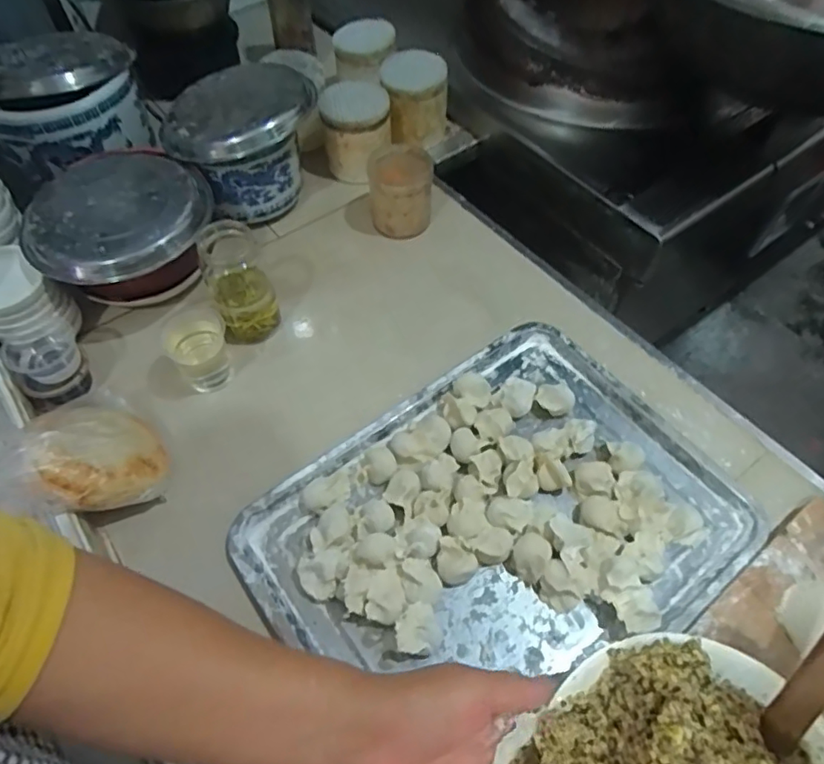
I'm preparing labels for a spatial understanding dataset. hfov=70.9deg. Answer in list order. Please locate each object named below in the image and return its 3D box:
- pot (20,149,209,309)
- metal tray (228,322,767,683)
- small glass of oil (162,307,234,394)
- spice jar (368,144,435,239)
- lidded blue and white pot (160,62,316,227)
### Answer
[{"bbox_3d":[-0.329,-0.178,0.684,0.187,0.107,0.214,-13,58,-8],"label":"pot"},{"bbox_3d":[0.082,0.135,0.554,0.431,0.028,0.326,-32,62,-19],"label":"metal tray"},{"bbox_3d":[-0.235,-0.034,0.651,0.065,0.078,0.066,0,57,0],"label":"small glass of oil"},{"bbox_3d":[-0.015,-0.256,0.787,0.083,0.092,0.089,0,57,0],"label":"spice jar"},{"bbox_3d":[-0.217,-0.311,0.765,0.177,0.139,0.176,0,57,0],"label":"lidded blue and white pot"}]

